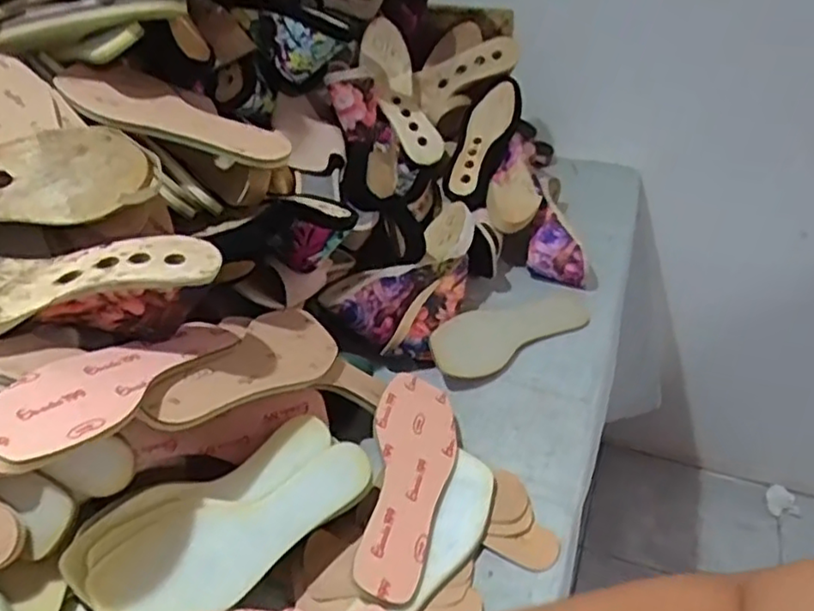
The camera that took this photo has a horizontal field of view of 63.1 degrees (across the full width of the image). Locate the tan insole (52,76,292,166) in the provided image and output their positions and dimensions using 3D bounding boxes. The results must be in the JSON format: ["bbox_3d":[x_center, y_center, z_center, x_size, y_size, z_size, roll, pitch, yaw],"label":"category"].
[{"bbox_3d":[-0.218,-0.176,0.622,0.229,0.015,0.049,16,60,7],"label":"tan insole"}]

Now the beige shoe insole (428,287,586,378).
[{"bbox_3d":[0.135,0.025,0.834,0.246,0.018,0.078,-21,67,-34],"label":"beige shoe insole"}]

